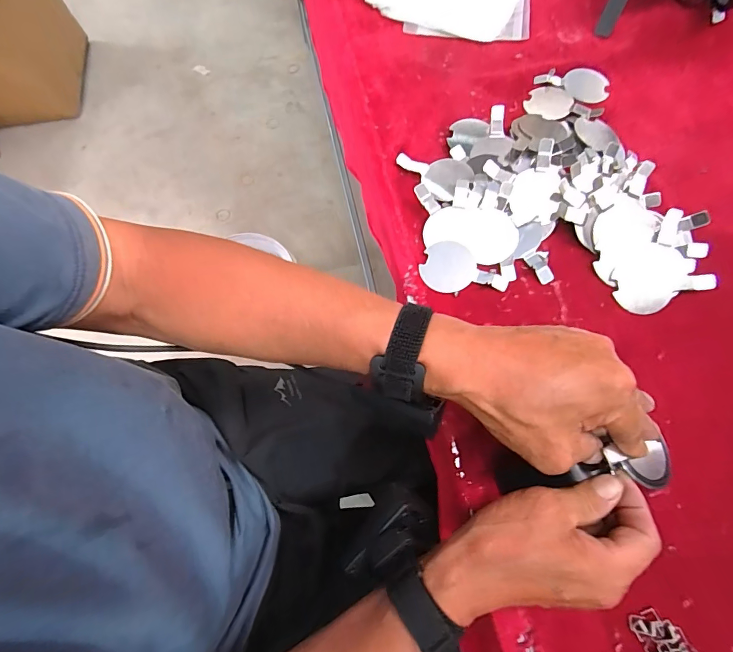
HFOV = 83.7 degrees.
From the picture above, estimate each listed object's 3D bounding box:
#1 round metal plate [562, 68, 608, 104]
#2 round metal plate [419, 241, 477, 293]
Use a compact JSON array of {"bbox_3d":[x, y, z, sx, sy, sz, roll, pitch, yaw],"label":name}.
[{"bbox_3d":[0.258,-0.284,0.482,0.050,0.004,0.053,16,69,8],"label":"round metal plate"},{"bbox_3d":[0.080,-0.058,0.403,0.053,0.004,0.051,-9,73,6],"label":"round metal plate"}]

